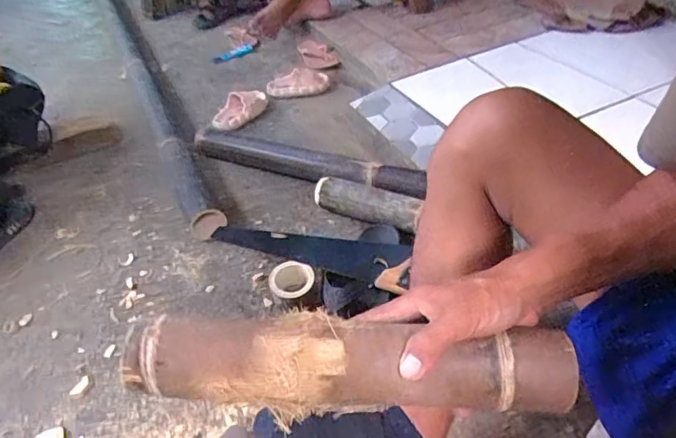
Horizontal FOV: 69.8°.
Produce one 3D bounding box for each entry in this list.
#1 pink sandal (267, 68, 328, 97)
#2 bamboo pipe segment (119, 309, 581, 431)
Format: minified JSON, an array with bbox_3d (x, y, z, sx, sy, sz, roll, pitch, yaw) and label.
[{"bbox_3d":[-0.117,-0.394,1.398,0.178,0.047,0.094,-11,41,-4],"label":"pink sandal"},{"bbox_3d":[0.004,0.117,0.386,0.339,0.059,0.065,1,42,4],"label":"bamboo pipe segment"}]

